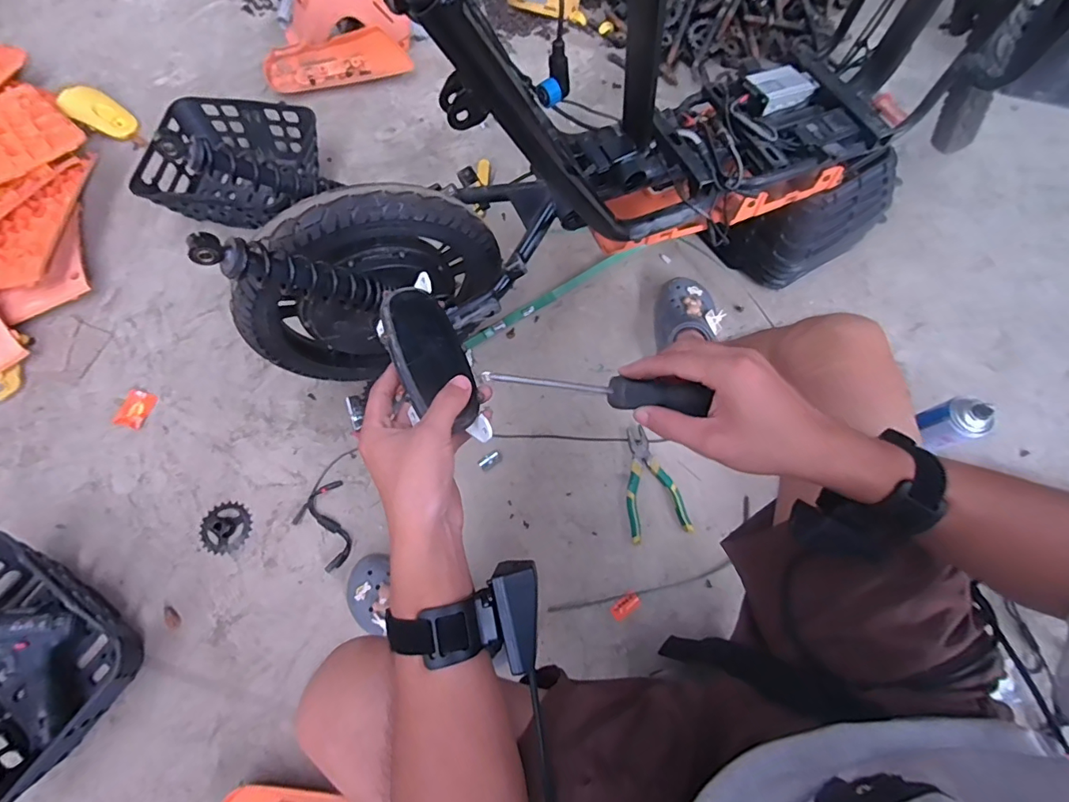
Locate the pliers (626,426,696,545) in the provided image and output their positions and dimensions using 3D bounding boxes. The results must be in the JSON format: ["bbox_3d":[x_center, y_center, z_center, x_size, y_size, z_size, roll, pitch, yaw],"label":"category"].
[{"bbox_3d":[0.200,0.138,0.844,0.103,0.014,0.187,-9,70,-3],"label":"pliers"}]

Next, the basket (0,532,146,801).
[{"bbox_3d":[-0.759,0.372,0.720,0.325,0.131,0.259,27,73,10],"label":"basket"}]

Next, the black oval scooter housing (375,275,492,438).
[{"bbox_3d":[-0.083,-0.033,0.398,0.055,0.025,0.148,-26,79,-6],"label":"black oval scooter housing"}]

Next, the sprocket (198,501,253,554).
[{"bbox_3d":[-0.522,0.214,0.832,0.084,0.011,0.081,0,70,0],"label":"sprocket"}]

